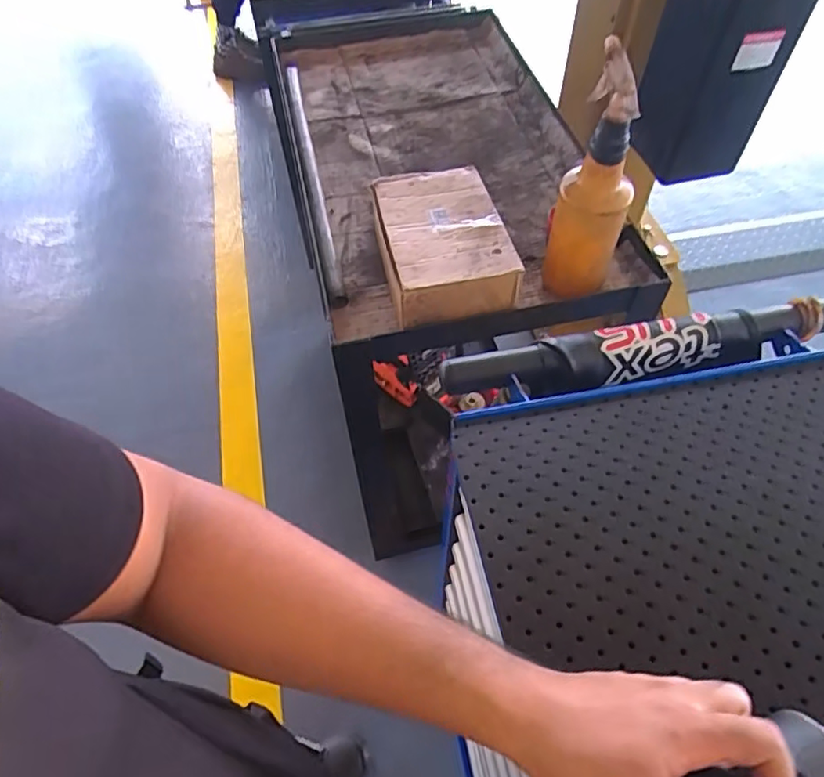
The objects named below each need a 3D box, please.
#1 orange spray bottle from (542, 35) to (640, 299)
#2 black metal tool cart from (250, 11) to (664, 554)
[{"bbox_3d":[0.222,-0.241,0.730,0.084,0.296,0.086,14,57,12],"label":"orange spray bottle"},{"bbox_3d":[0.034,-0.217,1.369,0.460,0.939,0.925,-12,56,-7],"label":"black metal tool cart"}]

